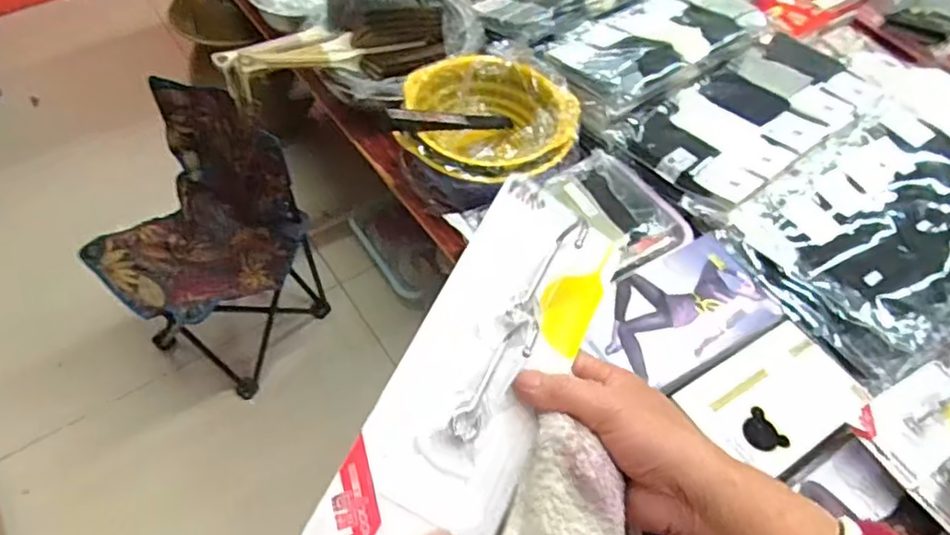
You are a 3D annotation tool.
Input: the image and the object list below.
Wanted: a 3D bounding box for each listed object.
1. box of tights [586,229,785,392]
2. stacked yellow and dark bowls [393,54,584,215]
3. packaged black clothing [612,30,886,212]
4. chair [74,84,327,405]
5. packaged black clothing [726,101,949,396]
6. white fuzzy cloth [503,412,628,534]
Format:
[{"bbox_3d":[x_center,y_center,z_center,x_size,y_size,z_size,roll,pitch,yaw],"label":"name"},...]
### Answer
[{"bbox_3d":[0.267,0.056,0.839,0.260,0.019,0.159,-27,60,-19],"label":"box of tights"},{"bbox_3d":[0.025,-0.223,1.053,0.290,0.090,0.272,1,55,-1],"label":"stacked yellow and dark bowls"},{"bbox_3d":[0.462,-0.259,1.065,0.447,0.042,0.242,-32,62,-22],"label":"packaged black clothing"},{"bbox_3d":[-0.515,-0.023,1.262,0.316,0.513,0.334,26,58,16],"label":"chair"},{"bbox_3d":[0.593,-0.053,0.911,0.425,0.066,0.318,-30,61,-21],"label":"packaged black clothing"},{"bbox_3d":[0.046,0.132,0.315,0.059,0.025,0.101,18,56,10],"label":"white fuzzy cloth"}]

